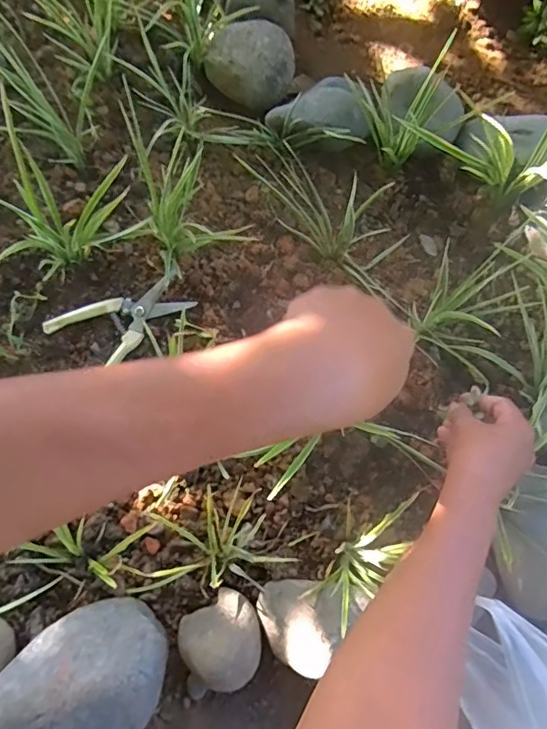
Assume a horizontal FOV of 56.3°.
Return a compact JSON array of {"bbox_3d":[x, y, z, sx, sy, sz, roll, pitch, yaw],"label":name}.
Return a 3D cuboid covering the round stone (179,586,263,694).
[{"bbox_3d":[-0.048,0.274,0.503,0.077,0.049,0.080,0,75,1],"label":"round stone"}]

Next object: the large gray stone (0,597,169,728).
[{"bbox_3d":[-0.190,0.304,0.483,0.183,0.075,0.123,-19,76,-4],"label":"large gray stone"}]

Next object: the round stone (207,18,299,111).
[{"bbox_3d":[-0.026,-0.406,0.704,0.106,0.085,0.098,0,75,0],"label":"round stone"}]

